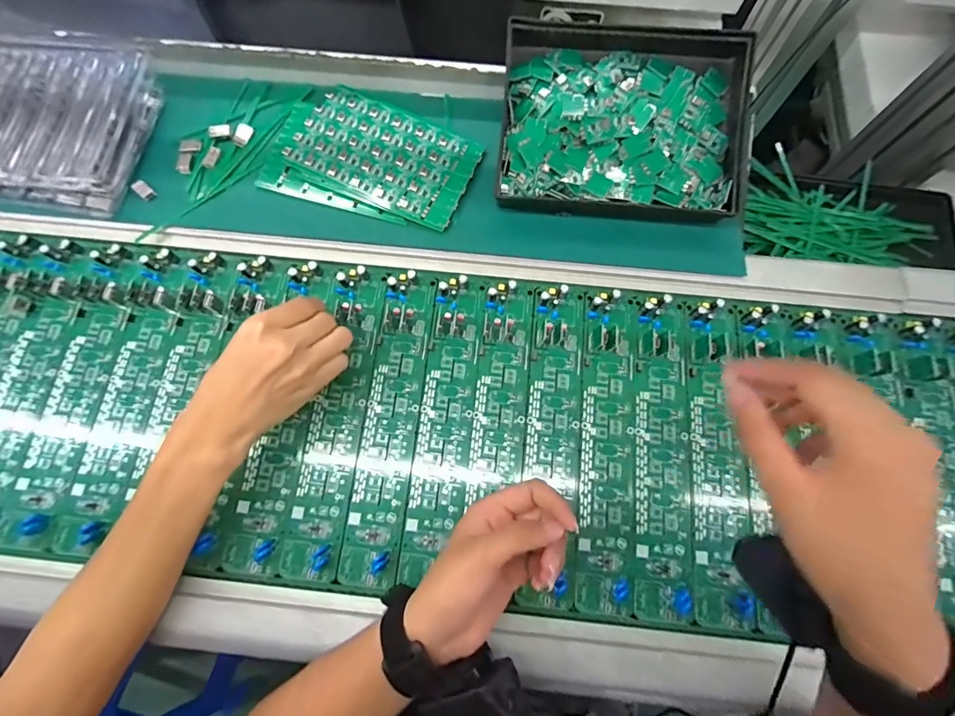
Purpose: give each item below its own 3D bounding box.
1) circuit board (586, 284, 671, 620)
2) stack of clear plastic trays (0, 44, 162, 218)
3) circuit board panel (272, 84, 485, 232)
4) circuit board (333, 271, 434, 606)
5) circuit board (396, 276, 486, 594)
[{"bbox_3d":[0.114,0.071,0.389,0.045,0.014,0.269,6,72,3],"label":"circuit board"},{"bbox_3d":[-0.484,-0.241,0.449,0.287,0.040,0.162,7,73,4],"label":"stack of clear plastic trays"},{"bbox_3d":[-0.103,-0.212,0.459,0.202,0.010,0.110,24,74,9],"label":"circuit board panel"},{"bbox_3d":[-0.078,0.056,0.395,0.048,0.011,0.273,5,72,3],"label":"circuit board"},{"bbox_3d":[-0.028,0.054,0.397,0.047,0.011,0.261,5,78,2],"label":"circuit board"}]

